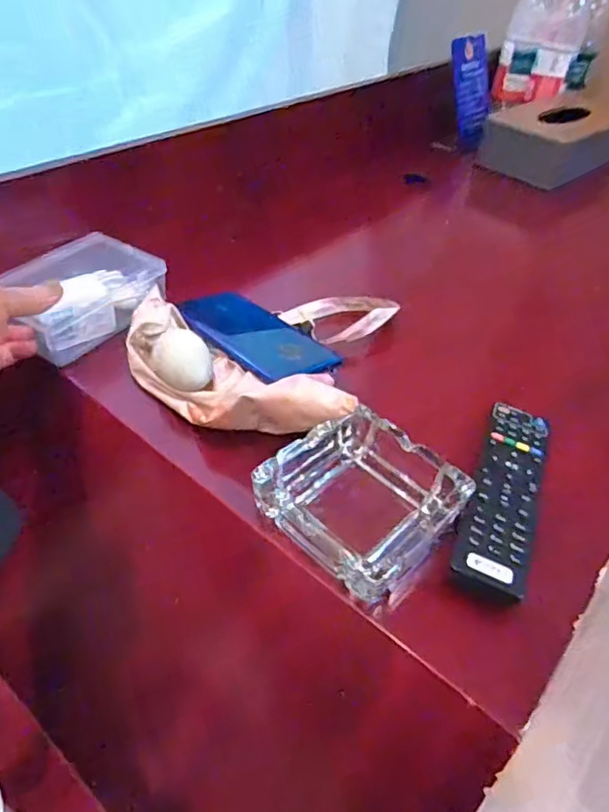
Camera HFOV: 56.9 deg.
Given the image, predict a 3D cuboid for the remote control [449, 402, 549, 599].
[{"bbox_3d":[0.135,0.054,0.374,0.042,0.013,0.174,20,45,14],"label":"remote control"}]

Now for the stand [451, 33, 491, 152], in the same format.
[{"bbox_3d":[0.254,-0.472,0.851,0.046,0.151,0.034,17,40,41],"label":"stand"}]

